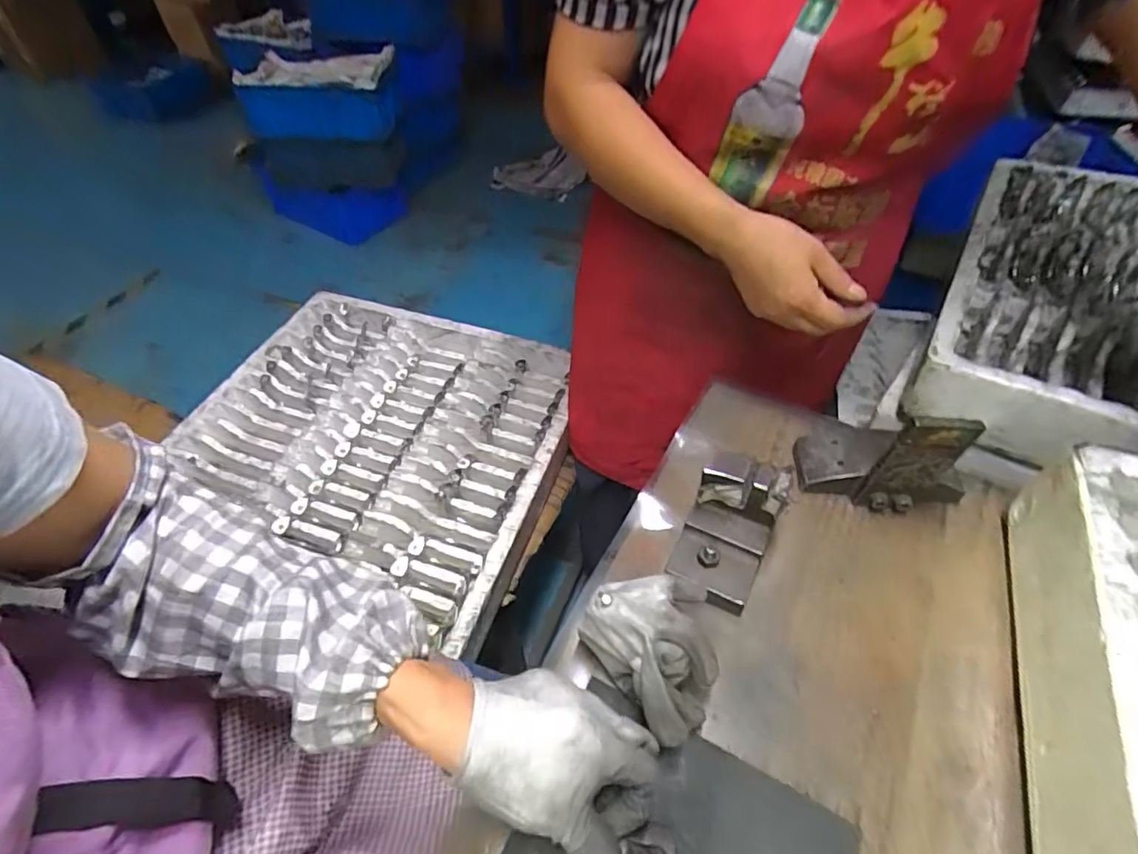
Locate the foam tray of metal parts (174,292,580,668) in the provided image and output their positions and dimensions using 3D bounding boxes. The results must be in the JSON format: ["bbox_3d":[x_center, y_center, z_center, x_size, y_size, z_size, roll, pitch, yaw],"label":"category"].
[{"bbox_3d":[-0.285,0.006,0.851,0.531,0.055,0.486,14,51,12],"label":"foam tray of metal parts"}]

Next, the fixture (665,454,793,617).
[{"bbox_3d":[0.118,0.077,0.420,0.064,0.075,0.091,22,53,20],"label":"fixture"}]

